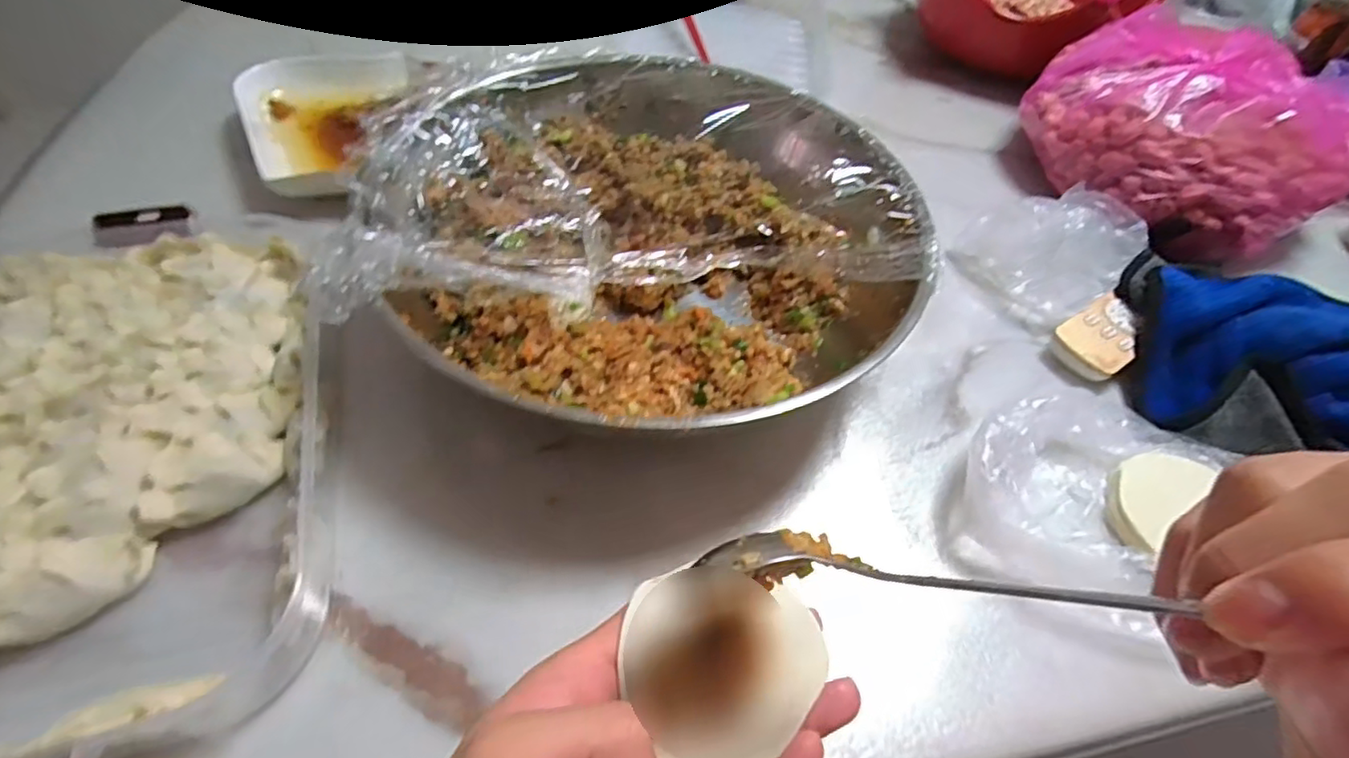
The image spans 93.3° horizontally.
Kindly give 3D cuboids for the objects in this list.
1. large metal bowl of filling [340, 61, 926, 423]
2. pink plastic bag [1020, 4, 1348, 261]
[{"bbox_3d":[-0.019,-0.100,0.422,0.323,0.083,0.300,2,52,-3],"label":"large metal bowl of filling"},{"bbox_3d":[0.417,-0.210,0.519,0.190,0.102,0.221,-17,55,-17],"label":"pink plastic bag"}]

